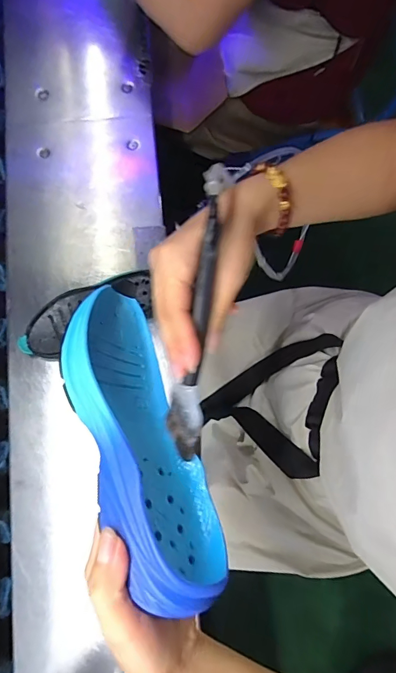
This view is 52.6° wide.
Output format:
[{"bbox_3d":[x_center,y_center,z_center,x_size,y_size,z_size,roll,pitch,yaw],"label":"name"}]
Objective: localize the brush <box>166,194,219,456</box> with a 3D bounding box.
[{"bbox_3d":[0.001,0.002,0.276,0.025,0.027,0.165,10,106,1],"label":"brush"}]

